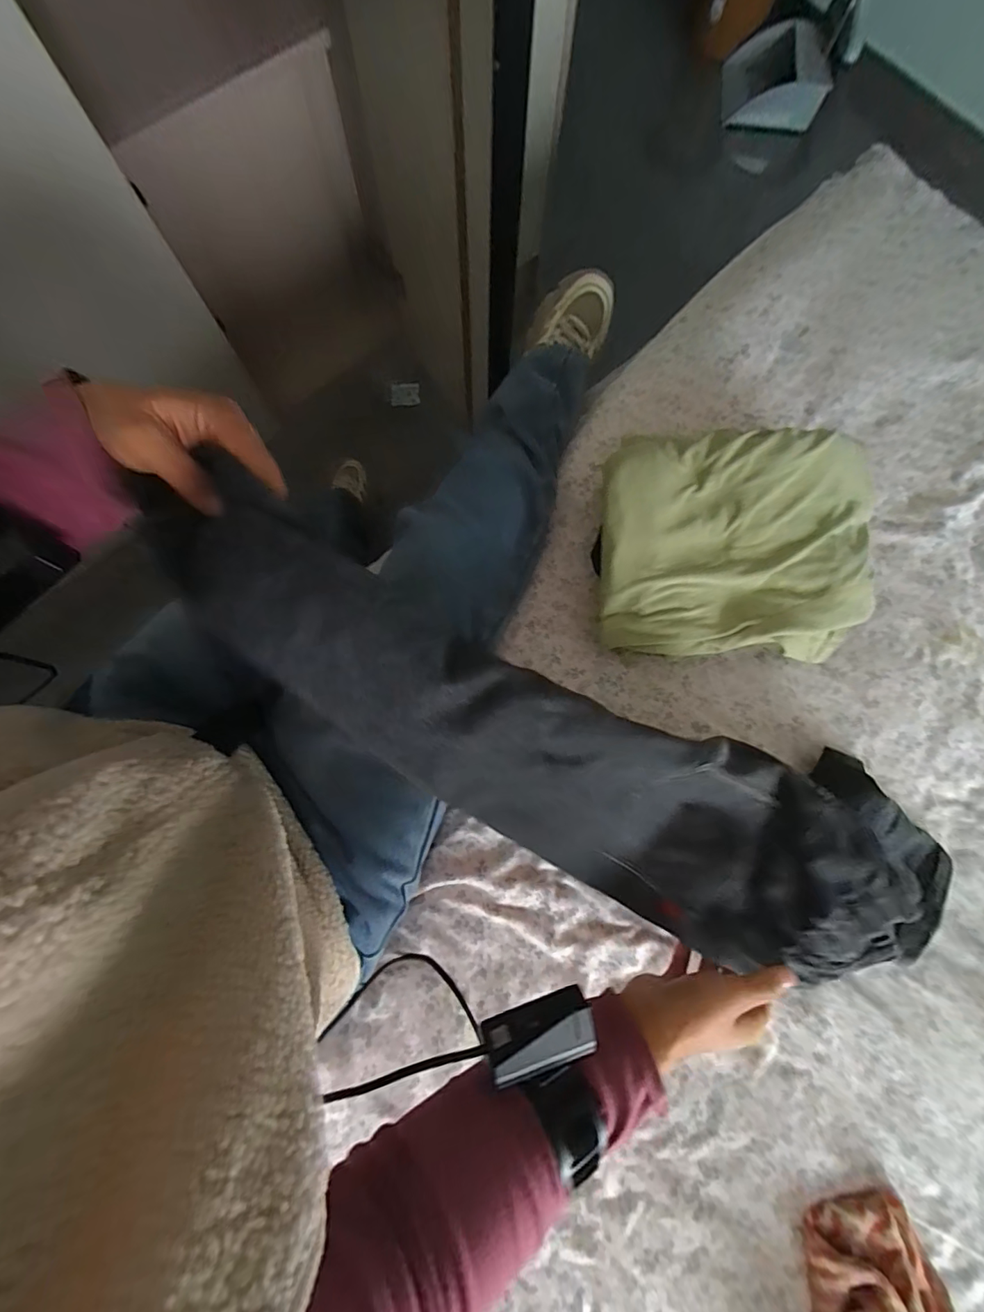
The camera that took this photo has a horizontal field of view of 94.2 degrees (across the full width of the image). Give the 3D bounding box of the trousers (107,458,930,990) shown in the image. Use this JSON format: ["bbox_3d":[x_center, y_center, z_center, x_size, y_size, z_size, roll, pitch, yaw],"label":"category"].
[{"bbox_3d":[0.069,0.077,0.312,0.592,0.085,0.159,29,81,-17],"label":"trousers"}]

